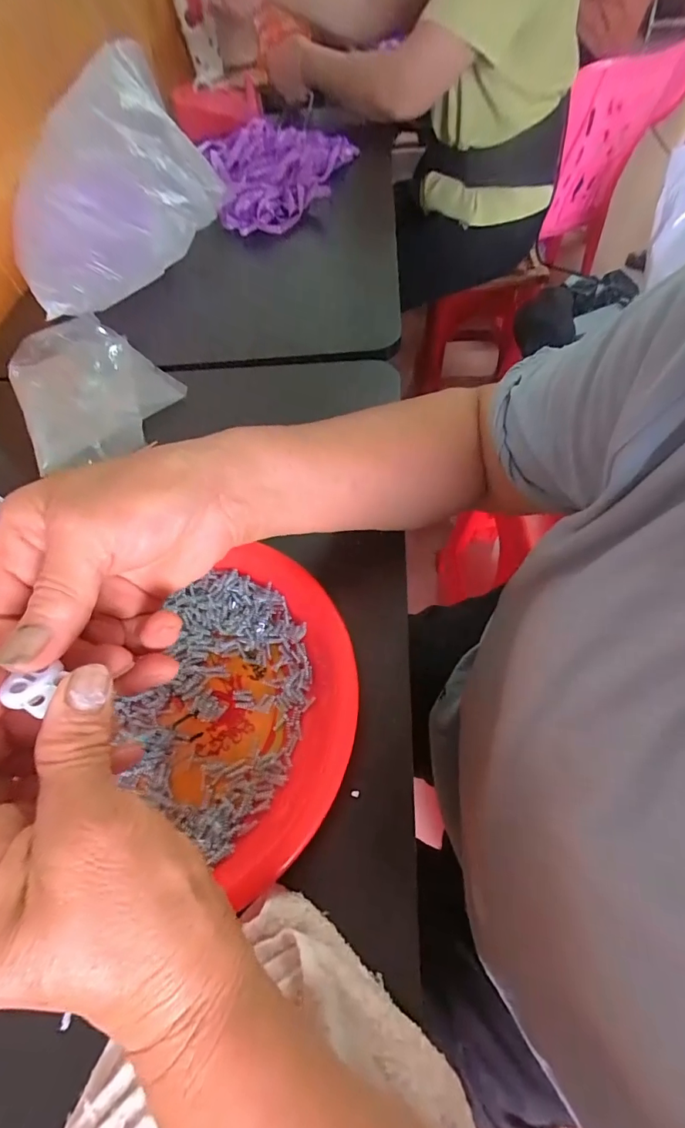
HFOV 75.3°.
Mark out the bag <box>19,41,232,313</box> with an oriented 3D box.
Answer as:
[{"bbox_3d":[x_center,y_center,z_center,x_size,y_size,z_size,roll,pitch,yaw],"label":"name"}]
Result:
[{"bbox_3d":[-0.274,-0.444,0.521,0.150,0.139,0.320,27,64,19],"label":"bag"}]

